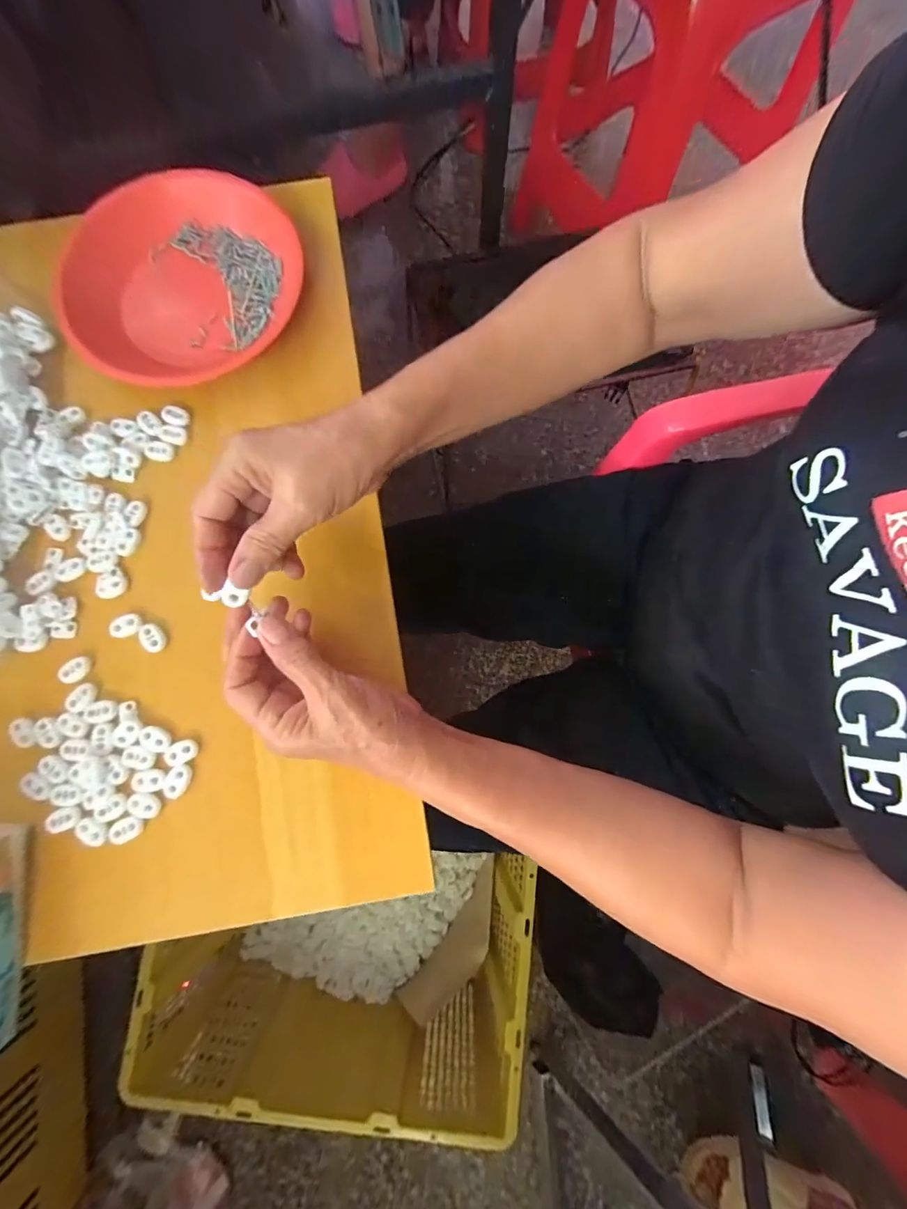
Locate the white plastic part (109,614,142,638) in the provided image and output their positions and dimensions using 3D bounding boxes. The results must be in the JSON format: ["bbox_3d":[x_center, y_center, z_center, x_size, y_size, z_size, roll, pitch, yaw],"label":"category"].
[{"bbox_3d":[-0.244,0.015,0.332,0.024,0.004,0.016,-19,80,-3],"label":"white plastic part"}]

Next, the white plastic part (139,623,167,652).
[{"bbox_3d":[-0.222,0.024,0.329,0.015,0.004,0.022,-31,81,-5],"label":"white plastic part"}]

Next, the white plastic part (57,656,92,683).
[{"bbox_3d":[-0.278,0.048,0.327,0.024,0.004,0.017,-40,82,-6],"label":"white plastic part"}]

